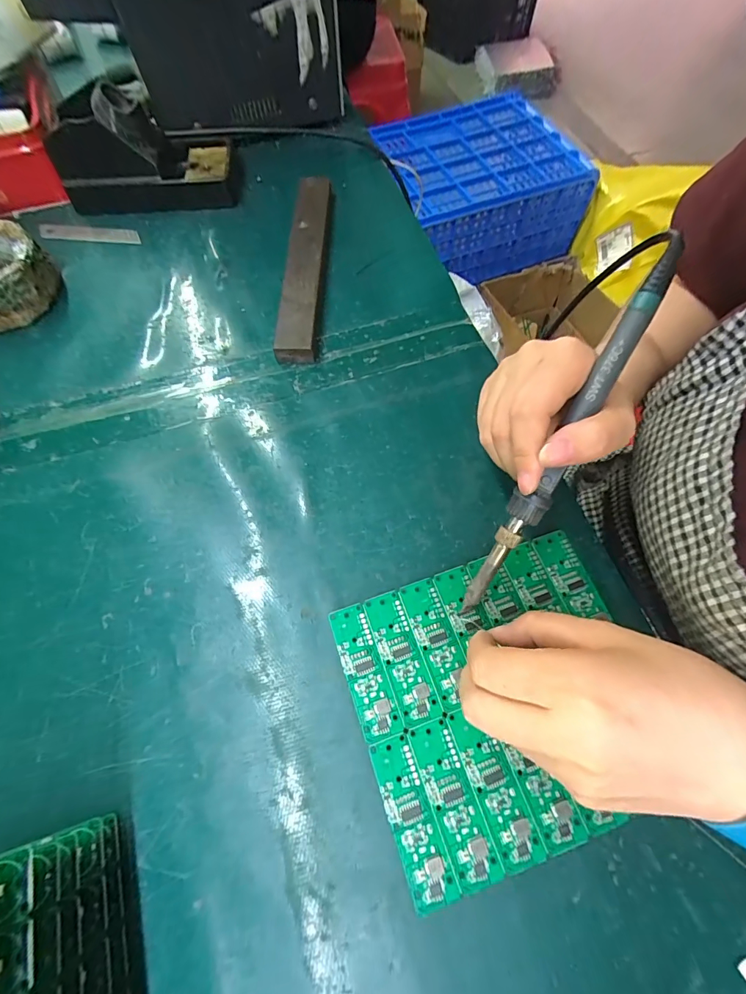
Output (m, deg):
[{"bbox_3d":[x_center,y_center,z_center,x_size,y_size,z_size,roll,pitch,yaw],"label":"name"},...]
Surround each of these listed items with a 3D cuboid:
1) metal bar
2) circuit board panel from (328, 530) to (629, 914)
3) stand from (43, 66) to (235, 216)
[{"bbox_3d":[-0.057,-0.206,0.359,0.031,0.018,0.208,2,66,1],"label":"metal bar"},{"bbox_3d":[0.067,0.103,0.220,0.146,0.004,0.136,-18,67,-8],"label":"circuit board panel"},{"bbox_3d":[-0.208,-0.322,0.378,0.146,0.077,0.078,-4,66,-2],"label":"stand"}]

